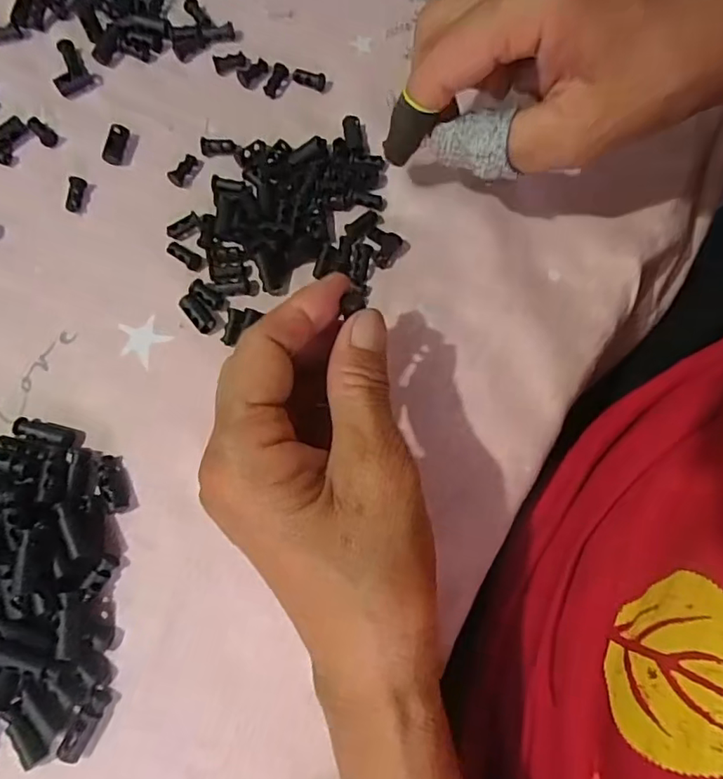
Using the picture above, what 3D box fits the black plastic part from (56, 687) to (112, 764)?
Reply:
[{"bbox_3d":[-0.107,0.130,0.212,0.009,0.007,0.026,30,79,7],"label":"black plastic part"}]

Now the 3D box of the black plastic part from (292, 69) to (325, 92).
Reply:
[{"bbox_3d":[-0.027,-0.161,0.283,0.017,0.006,0.007,19,78,5],"label":"black plastic part"}]

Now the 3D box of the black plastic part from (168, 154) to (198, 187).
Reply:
[{"bbox_3d":[-0.089,-0.110,0.273,0.007,0.004,0.017,28,79,7],"label":"black plastic part"}]

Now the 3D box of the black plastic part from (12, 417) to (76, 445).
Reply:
[{"bbox_3d":[-0.140,0.018,0.242,0.028,0.008,0.009,11,77,3],"label":"black plastic part"}]

